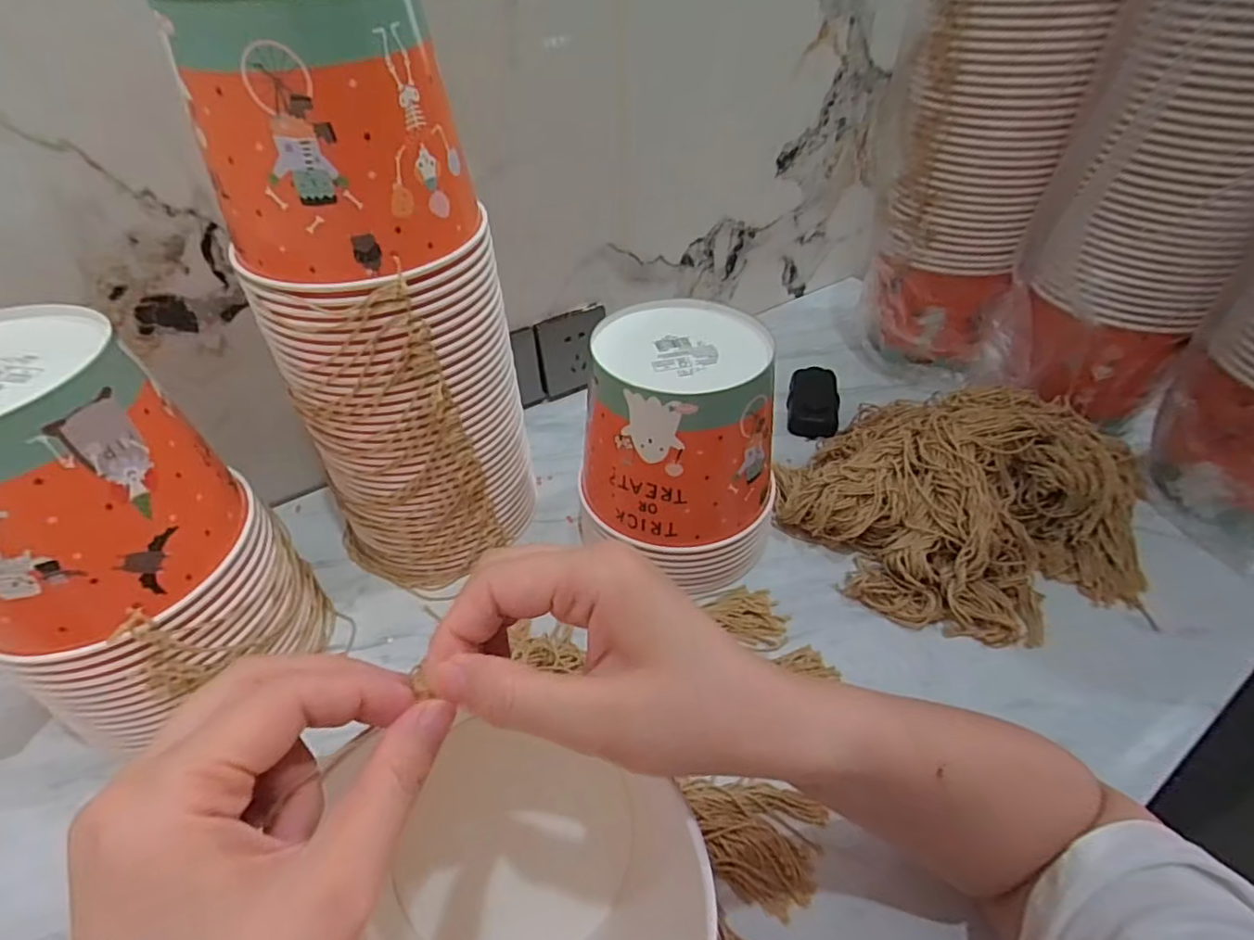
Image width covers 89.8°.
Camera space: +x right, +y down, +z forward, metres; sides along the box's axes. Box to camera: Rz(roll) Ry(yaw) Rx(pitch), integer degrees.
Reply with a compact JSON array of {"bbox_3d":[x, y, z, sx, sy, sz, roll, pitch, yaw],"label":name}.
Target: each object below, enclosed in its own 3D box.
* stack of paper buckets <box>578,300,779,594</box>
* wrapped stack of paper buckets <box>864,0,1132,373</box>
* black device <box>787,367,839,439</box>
[{"bbox_3d":[0.047,-0.017,0.500,0.142,0.177,0.140,16,46,19],"label":"stack of paper buckets"},{"bbox_3d":[0.333,-0.328,0.600,0.156,0.452,0.139,16,45,18],"label":"wrapped stack of paper buckets"},{"bbox_3d":[0.203,-0.076,0.686,0.052,0.031,0.103,10,44,12],"label":"black device"}]

